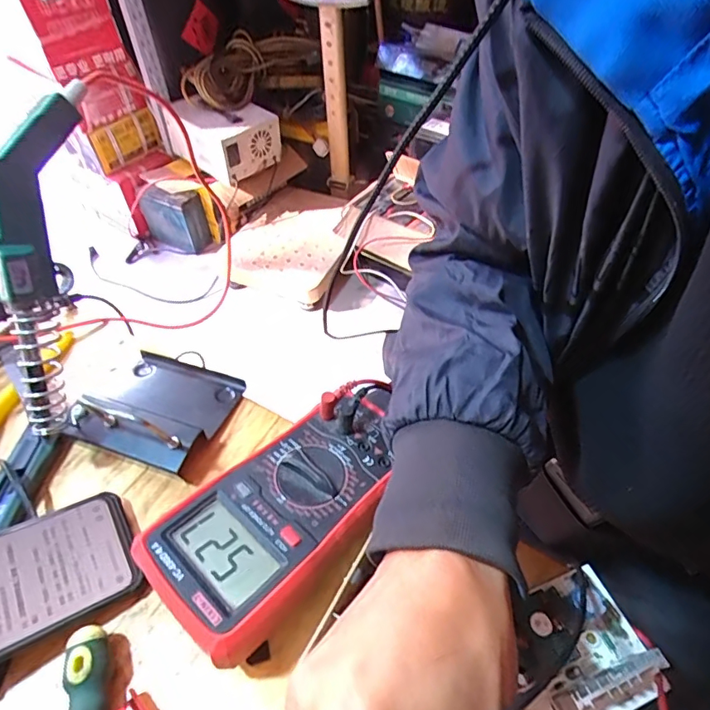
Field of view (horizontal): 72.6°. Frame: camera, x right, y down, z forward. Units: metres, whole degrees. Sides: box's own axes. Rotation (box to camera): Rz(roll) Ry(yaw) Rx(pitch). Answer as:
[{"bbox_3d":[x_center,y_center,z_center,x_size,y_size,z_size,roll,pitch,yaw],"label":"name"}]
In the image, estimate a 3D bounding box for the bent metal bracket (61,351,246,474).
[{"bbox_3d":[-0.163,0.037,0.394,0.112,0.031,0.101,14,51,14],"label":"bent metal bracket"}]

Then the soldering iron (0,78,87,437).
[{"bbox_3d":[-0.205,-0.060,0.310,0.031,0.225,0.054,10,12,10],"label":"soldering iron"}]

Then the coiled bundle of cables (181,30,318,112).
[{"bbox_3d":[-0.295,-0.829,1.382,0.130,0.132,0.401,34,58,27],"label":"coiled bundle of cables"}]

